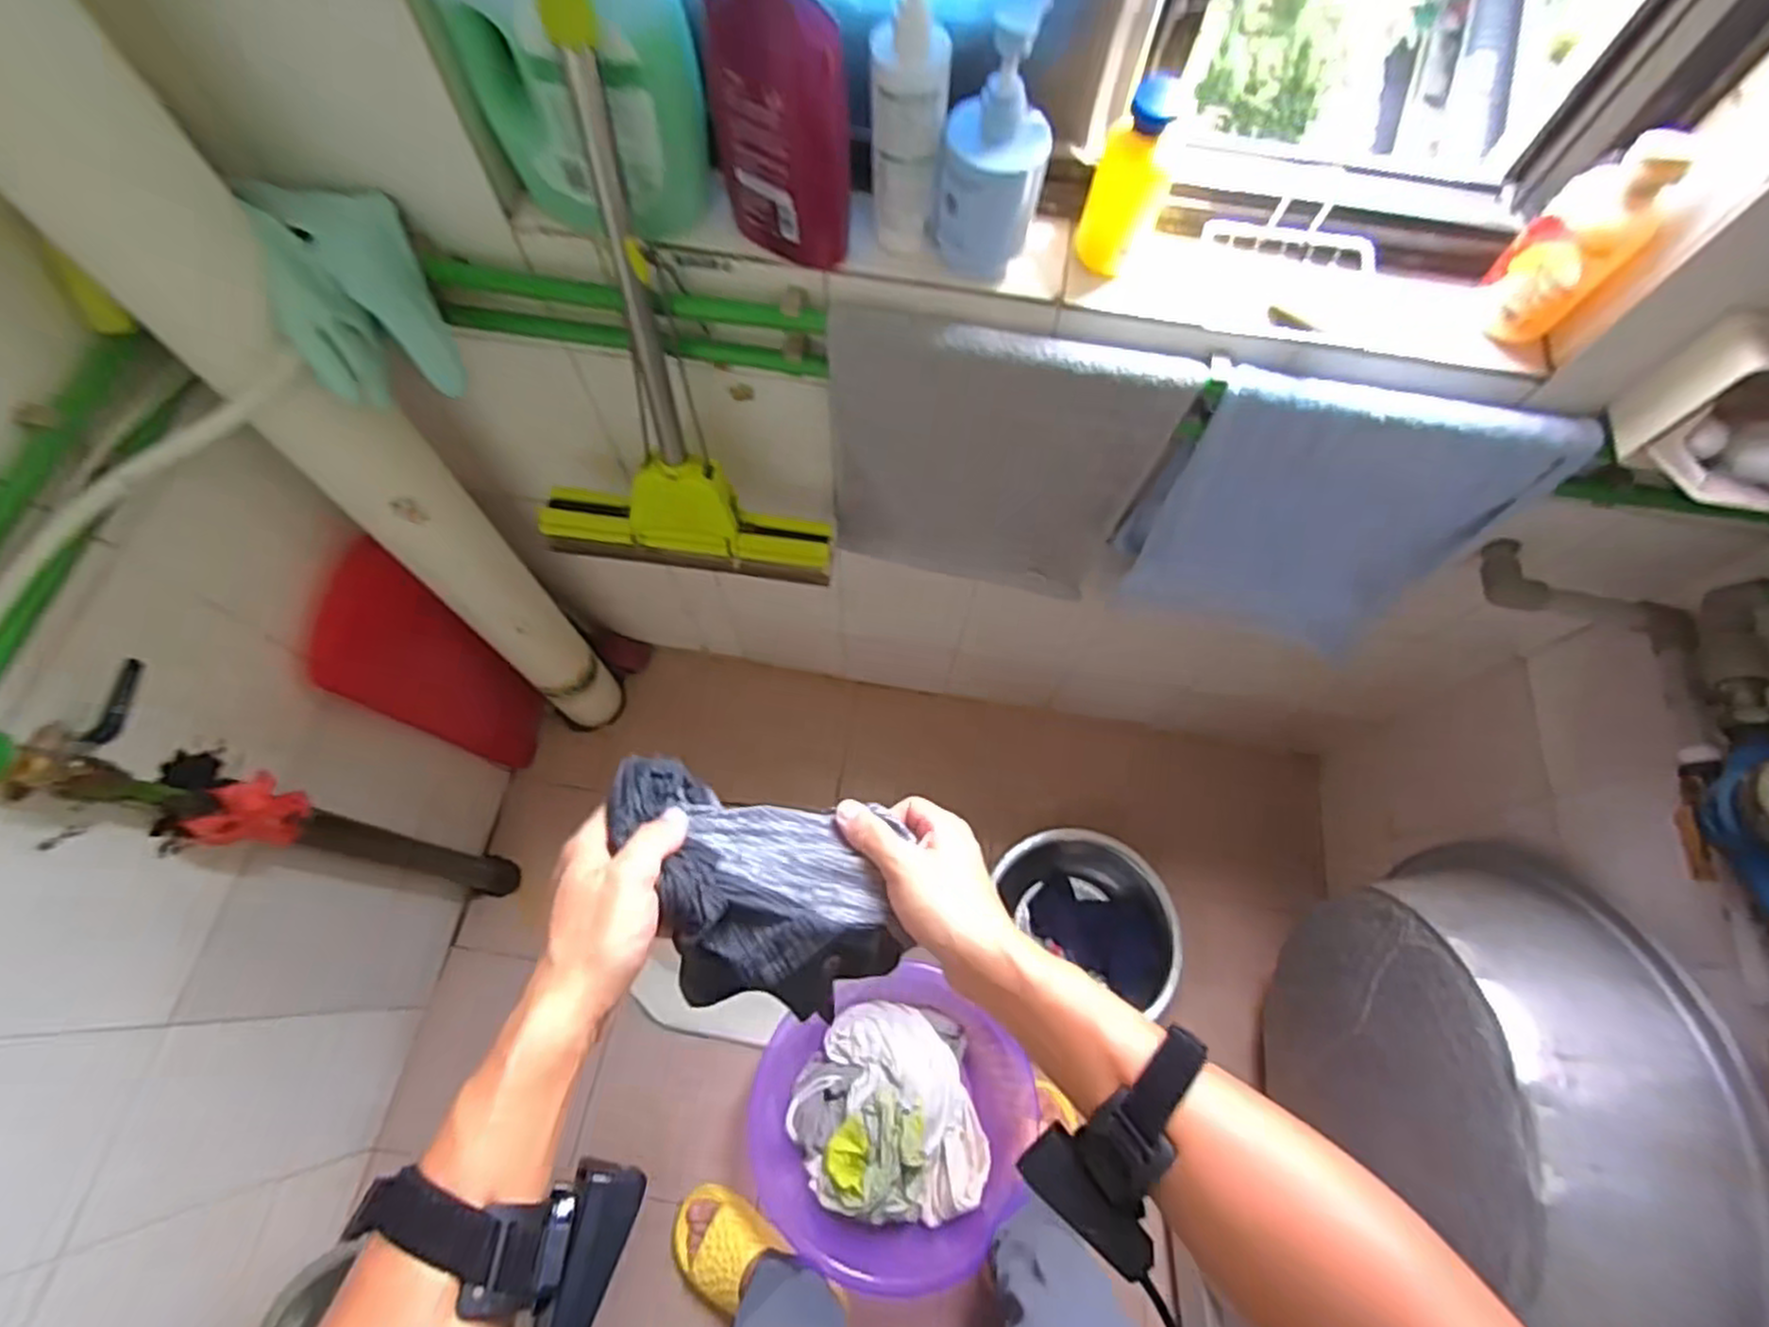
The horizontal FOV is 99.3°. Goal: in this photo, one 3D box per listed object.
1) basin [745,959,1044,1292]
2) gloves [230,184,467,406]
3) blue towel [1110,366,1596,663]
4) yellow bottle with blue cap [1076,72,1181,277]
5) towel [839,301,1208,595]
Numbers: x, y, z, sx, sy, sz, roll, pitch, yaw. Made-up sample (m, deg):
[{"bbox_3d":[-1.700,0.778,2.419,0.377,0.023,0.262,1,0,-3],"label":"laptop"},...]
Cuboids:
[{"bbox_3d":[-0.001,0.693,1.151,0.390,0.119,0.406,-41,74,-17],"label":"basin"},{"bbox_3d":[-0.432,-0.293,0.625,0.099,0.136,0.113,-16,69,-9],"label":"gloves"},{"bbox_3d":[0.443,-0.134,0.815,0.338,0.424,0.040,9,67,2],"label":"blue towel"},{"bbox_3d":[0.190,-0.369,0.575,0.055,0.117,0.051,21,68,7],"label":"yellow bottle with blue cap"},{"bbox_3d":[0.107,-0.197,0.797,0.324,0.356,0.055,8,67,1],"label":"towel"}]

